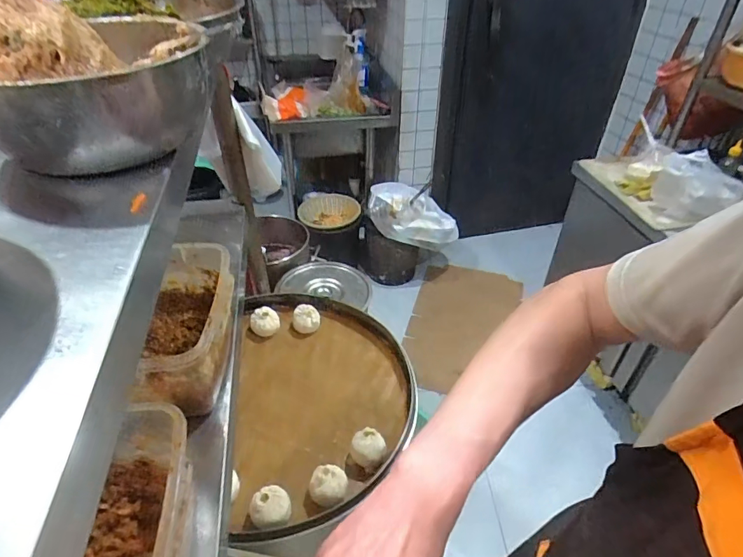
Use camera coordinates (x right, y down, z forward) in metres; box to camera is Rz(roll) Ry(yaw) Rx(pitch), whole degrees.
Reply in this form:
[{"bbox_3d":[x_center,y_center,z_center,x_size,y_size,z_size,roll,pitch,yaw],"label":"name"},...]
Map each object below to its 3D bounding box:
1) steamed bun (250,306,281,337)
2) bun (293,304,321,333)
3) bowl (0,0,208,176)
[{"bbox_3d":[-0.214,0.086,0.936,0.059,0.036,0.048,-6,39,-7],"label":"steamed bun"},{"bbox_3d":[-0.131,0.078,0.947,0.051,0.036,0.058,-3,39,-4],"label":"bun"},{"bbox_3d":[-0.239,-0.179,0.400,0.184,0.120,0.191,-20,43,-22],"label":"bowl"}]

